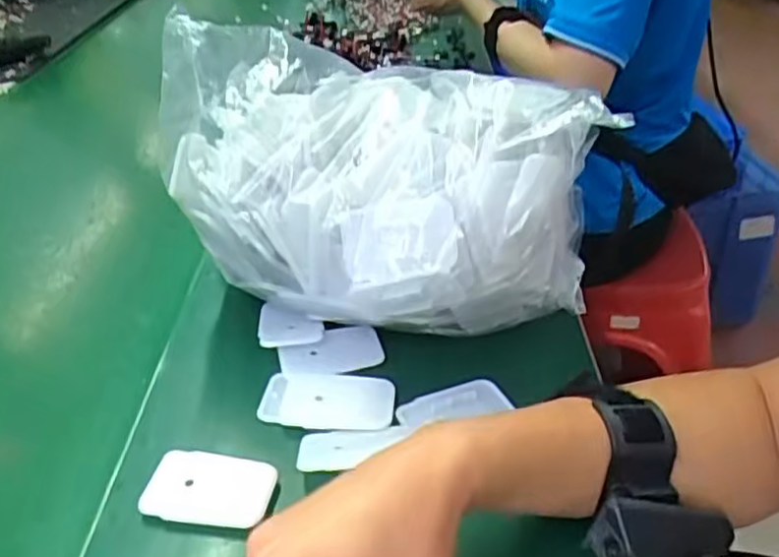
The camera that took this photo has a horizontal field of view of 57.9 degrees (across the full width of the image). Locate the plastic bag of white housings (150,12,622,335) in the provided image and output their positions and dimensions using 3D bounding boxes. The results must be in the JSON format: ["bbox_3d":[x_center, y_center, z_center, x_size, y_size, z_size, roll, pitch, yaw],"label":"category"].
[{"bbox_3d":[-0.002,-0.055,0.464,0.266,0.189,0.164,-9,35,-8],"label":"plastic bag of white housings"}]

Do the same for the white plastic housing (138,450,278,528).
[{"bbox_3d":[-0.097,0.116,0.389,0.067,0.015,0.043,4,35,9],"label":"white plastic housing"}]

